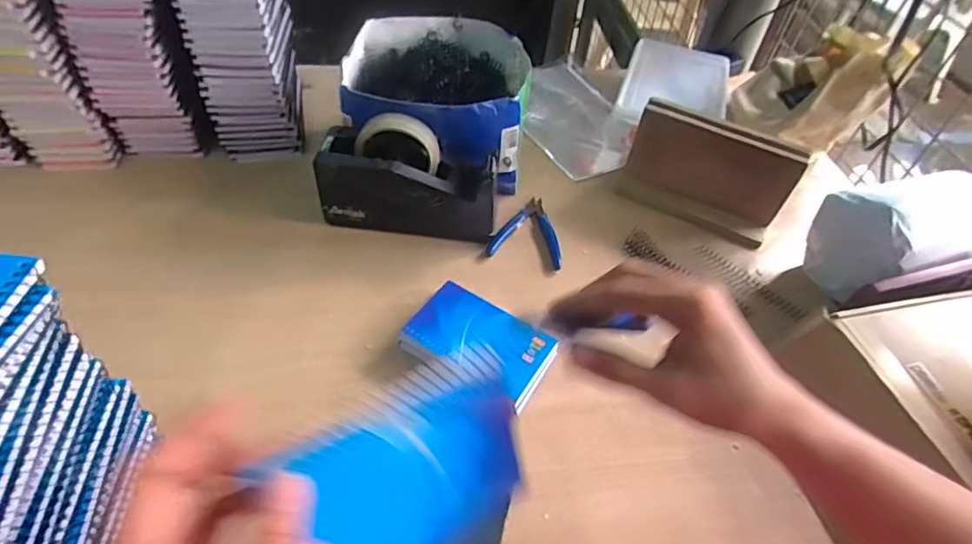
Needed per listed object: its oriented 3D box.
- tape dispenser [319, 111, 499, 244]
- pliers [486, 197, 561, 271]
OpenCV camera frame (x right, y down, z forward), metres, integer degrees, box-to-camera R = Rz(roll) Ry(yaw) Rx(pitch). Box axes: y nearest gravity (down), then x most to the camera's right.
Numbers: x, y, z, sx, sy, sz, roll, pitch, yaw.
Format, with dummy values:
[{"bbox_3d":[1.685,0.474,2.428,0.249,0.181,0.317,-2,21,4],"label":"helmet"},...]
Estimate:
[{"bbox_3d":[-0.087,-0.109,0.635,0.207,0.122,0.076,10,48,1],"label":"tape dispenser"},{"bbox_3d":[0.054,-0.054,0.671,0.086,0.012,0.107,11,49,5],"label":"pliers"}]

